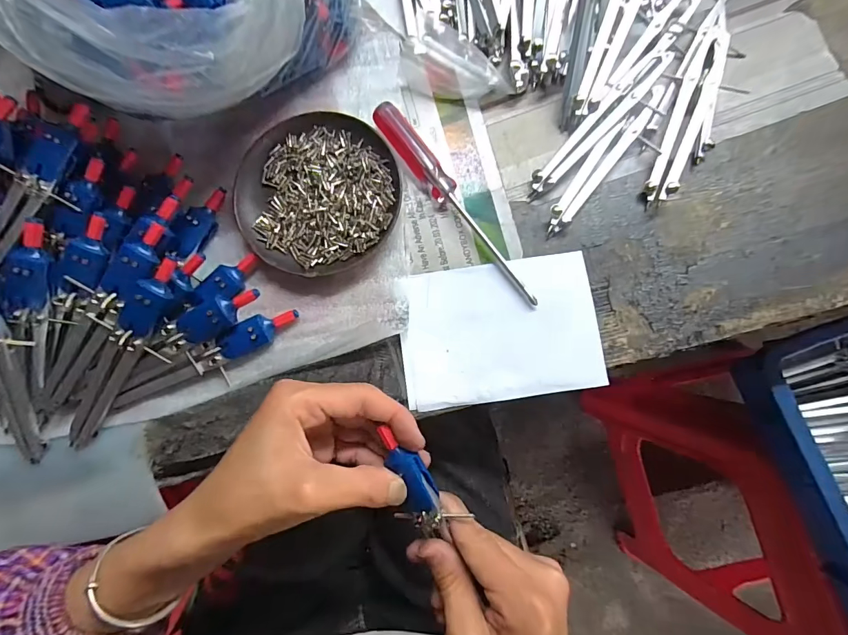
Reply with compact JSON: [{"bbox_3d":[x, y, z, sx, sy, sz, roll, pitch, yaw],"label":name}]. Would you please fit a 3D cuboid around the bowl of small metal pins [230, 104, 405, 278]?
[{"bbox_3d":[-0.076,-0.090,0.299,0.113,0.017,0.117,0,83,4],"label":"bowl of small metal pins"}]

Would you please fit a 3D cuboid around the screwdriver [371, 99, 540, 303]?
[{"bbox_3d":[0.022,-0.081,0.292,0.019,0.014,0.176,-37,82,-1],"label":"screwdriver"}]

